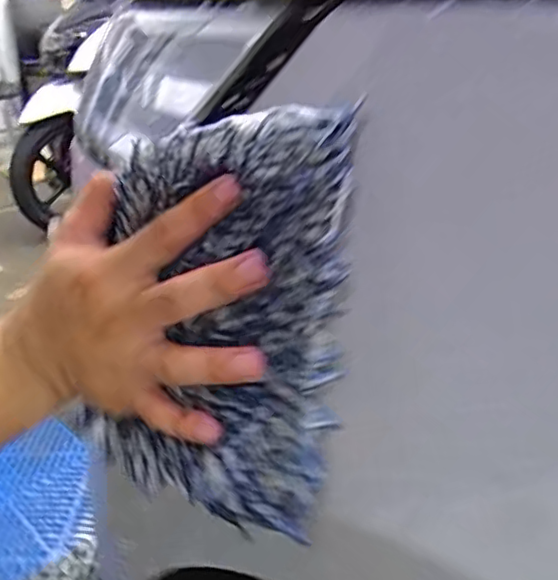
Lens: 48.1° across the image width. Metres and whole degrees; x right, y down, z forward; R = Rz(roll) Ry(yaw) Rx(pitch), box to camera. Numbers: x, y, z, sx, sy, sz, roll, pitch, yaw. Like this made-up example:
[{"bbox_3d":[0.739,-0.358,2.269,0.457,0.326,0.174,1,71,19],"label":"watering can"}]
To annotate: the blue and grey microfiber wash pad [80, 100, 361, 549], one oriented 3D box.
[{"bbox_3d":[-0.046,0.014,0.311,0.178,0.186,0.030,5,2,40],"label":"blue and grey microfiber wash pad"}]

